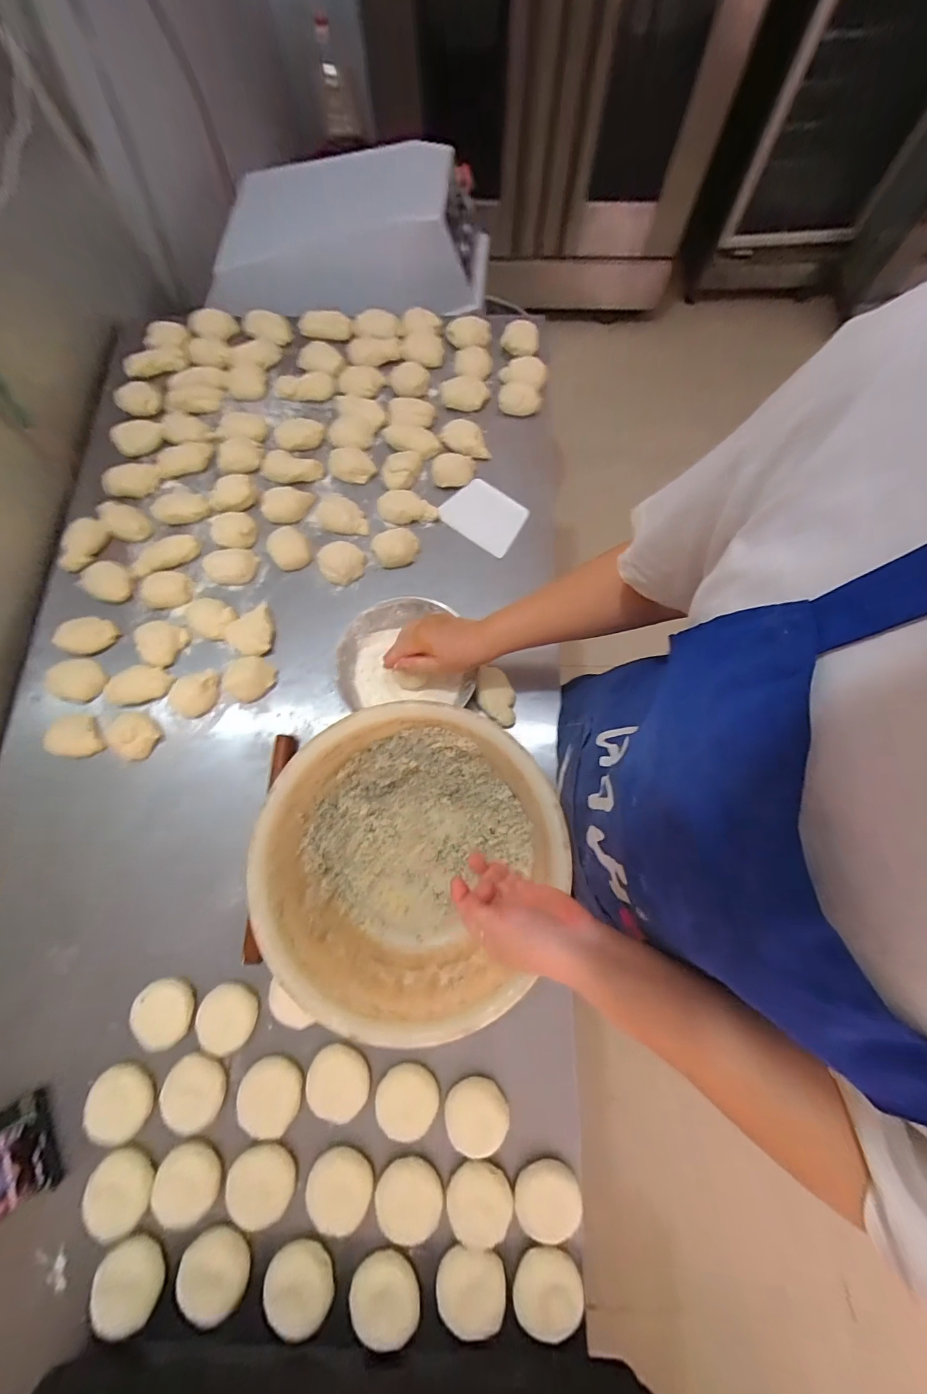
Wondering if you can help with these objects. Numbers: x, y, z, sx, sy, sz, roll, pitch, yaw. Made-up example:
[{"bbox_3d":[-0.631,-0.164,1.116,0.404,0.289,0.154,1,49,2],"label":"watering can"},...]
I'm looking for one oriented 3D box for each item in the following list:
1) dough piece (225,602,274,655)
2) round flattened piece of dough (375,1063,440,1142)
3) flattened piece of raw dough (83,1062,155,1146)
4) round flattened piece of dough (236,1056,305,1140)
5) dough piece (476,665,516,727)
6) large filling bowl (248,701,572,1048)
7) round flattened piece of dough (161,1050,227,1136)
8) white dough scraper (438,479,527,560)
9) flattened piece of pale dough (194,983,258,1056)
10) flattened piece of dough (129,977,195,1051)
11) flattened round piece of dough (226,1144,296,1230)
[{"bbox_3d":[-0.305,-0.092,0.659,0.069,0.020,0.062,-34,77,-7],"label":"dough piece"},{"bbox_3d":[-0.063,0.457,0.513,0.068,0.028,0.061,-3,75,0],"label":"round flattened piece of dough"},{"bbox_3d":[-0.394,0.463,0.515,0.072,0.025,0.059,44,80,11],"label":"flattened piece of raw dough"},{"bbox_3d":[-0.222,0.457,0.518,0.066,0.016,0.071,0,75,1],"label":"round flattened piece of dough"},{"bbox_3d":[0.045,-0.003,0.632,0.053,0.024,0.078,2,75,2],"label":"dough piece"},{"bbox_3d":[-0.062,0.180,0.531,0.308,0.112,0.326,0,75,1],"label":"large filling bowl"},{"bbox_3d":[-0.311,0.456,0.521,0.069,0.010,0.074,0,75,1],"label":"round flattened piece of dough"},{"bbox_3d":[0.035,-0.294,0.731,0.128,0.009,0.097,34,84,5],"label":"white dough scraper"},{"bbox_3d":[-0.283,0.382,0.538,0.068,0.015,0.067,-6,75,0],"label":"flattened piece of pale dough"},{"bbox_3d":[-0.358,0.374,0.534,0.062,0.024,0.067,-3,75,1],"label":"flattened piece of dough"},{"bbox_3d":[-0.223,0.536,0.497,0.069,0.016,0.070,0,75,1],"label":"flattened round piece of dough"}]

